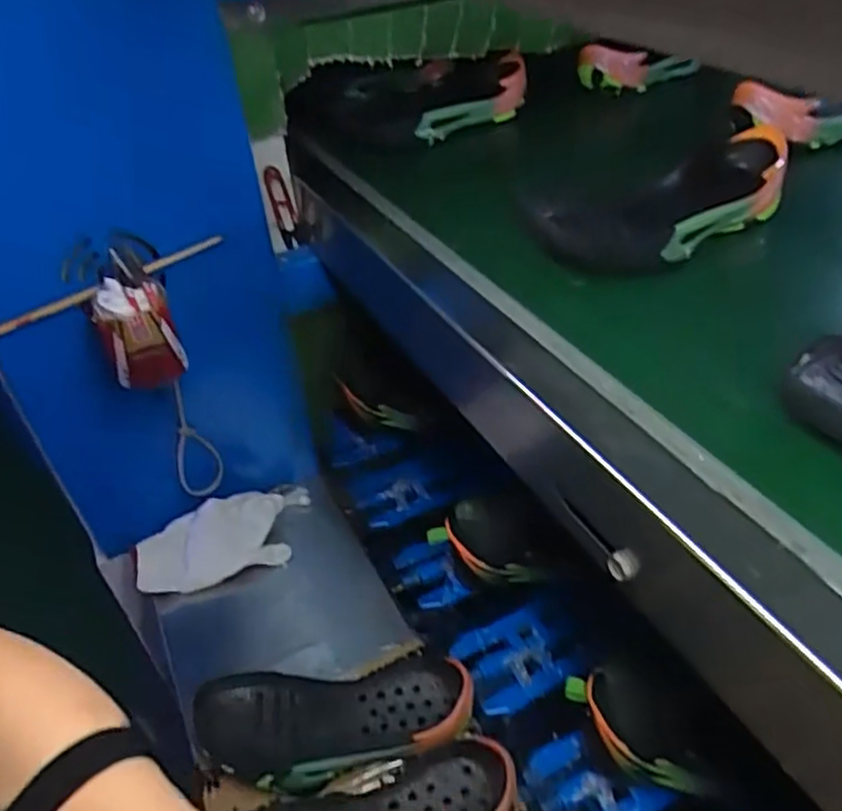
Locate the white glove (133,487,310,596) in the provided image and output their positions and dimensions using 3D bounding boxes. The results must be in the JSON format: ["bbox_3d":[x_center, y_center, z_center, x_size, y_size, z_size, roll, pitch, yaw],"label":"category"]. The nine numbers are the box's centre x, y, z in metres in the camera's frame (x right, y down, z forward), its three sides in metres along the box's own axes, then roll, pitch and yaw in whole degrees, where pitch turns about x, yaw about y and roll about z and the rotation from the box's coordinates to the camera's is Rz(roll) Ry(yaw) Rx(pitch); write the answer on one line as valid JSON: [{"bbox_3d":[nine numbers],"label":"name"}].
[{"bbox_3d":[-0.228,0.166,0.831,0.203,0.063,0.099,-16,40,-17],"label":"white glove"}]

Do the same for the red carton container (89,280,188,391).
[{"bbox_3d":[-0.270,-0.070,0.669,0.068,0.102,0.073,-17,40,-17],"label":"red carton container"}]

